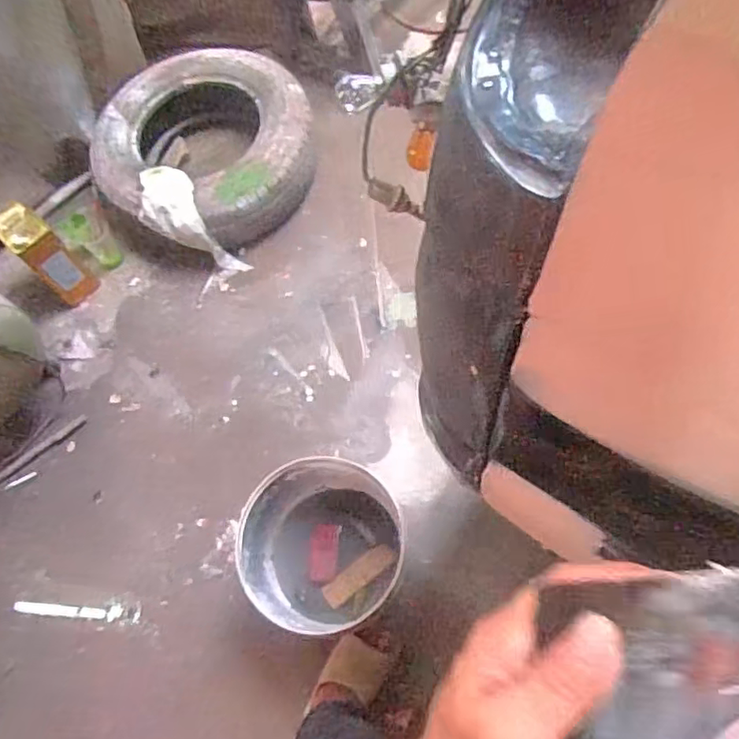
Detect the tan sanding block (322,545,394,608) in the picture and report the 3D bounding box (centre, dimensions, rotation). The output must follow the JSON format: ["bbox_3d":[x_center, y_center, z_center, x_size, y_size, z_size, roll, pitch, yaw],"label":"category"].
[{"bbox_3d":[-0.021,0.407,1.220,0.164,0.015,0.047,-32,68,-28],"label":"tan sanding block"}]

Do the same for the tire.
[{"bbox_3d":[-0.463,-0.635,1.718,0.618,0.182,0.594,13,69,9],"label":"tire"}]

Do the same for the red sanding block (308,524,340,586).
[{"bbox_3d":[-0.091,0.365,1.212,0.053,0.020,0.111,2,68,5],"label":"red sanding block"}]

